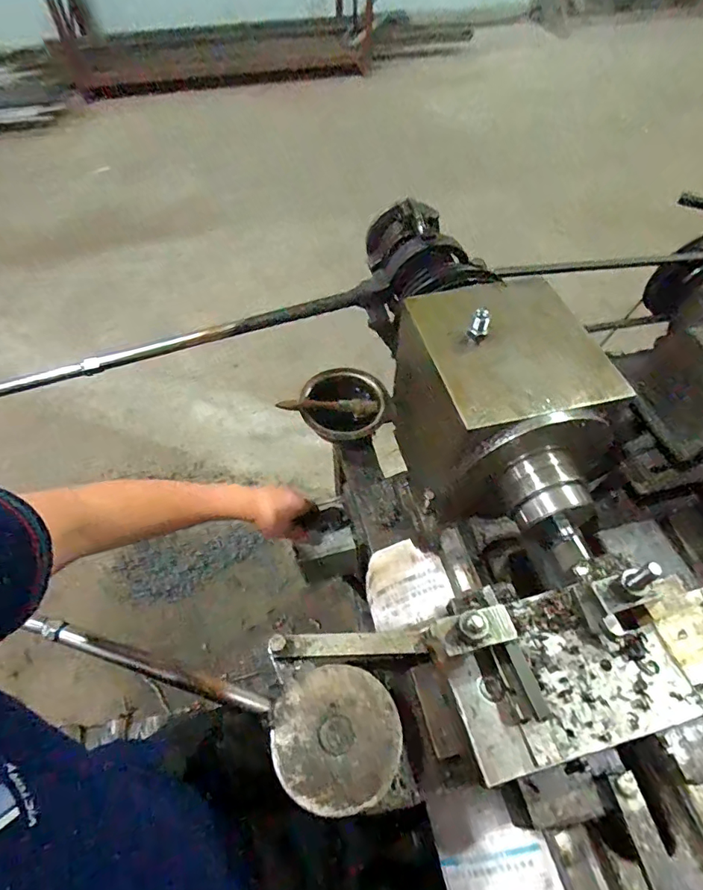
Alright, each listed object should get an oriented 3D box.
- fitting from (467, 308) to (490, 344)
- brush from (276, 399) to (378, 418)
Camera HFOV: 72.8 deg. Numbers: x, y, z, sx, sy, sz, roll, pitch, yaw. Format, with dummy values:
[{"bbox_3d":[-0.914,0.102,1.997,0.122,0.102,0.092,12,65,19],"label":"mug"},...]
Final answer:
[{"bbox_3d":[0.116,-0.108,0.432,0.010,0.029,0.016,-23,58,-16],"label":"fitting"},{"bbox_3d":[-0.035,-0.056,0.703,0.145,0.016,0.025,-1,54,-1],"label":"brush"}]

